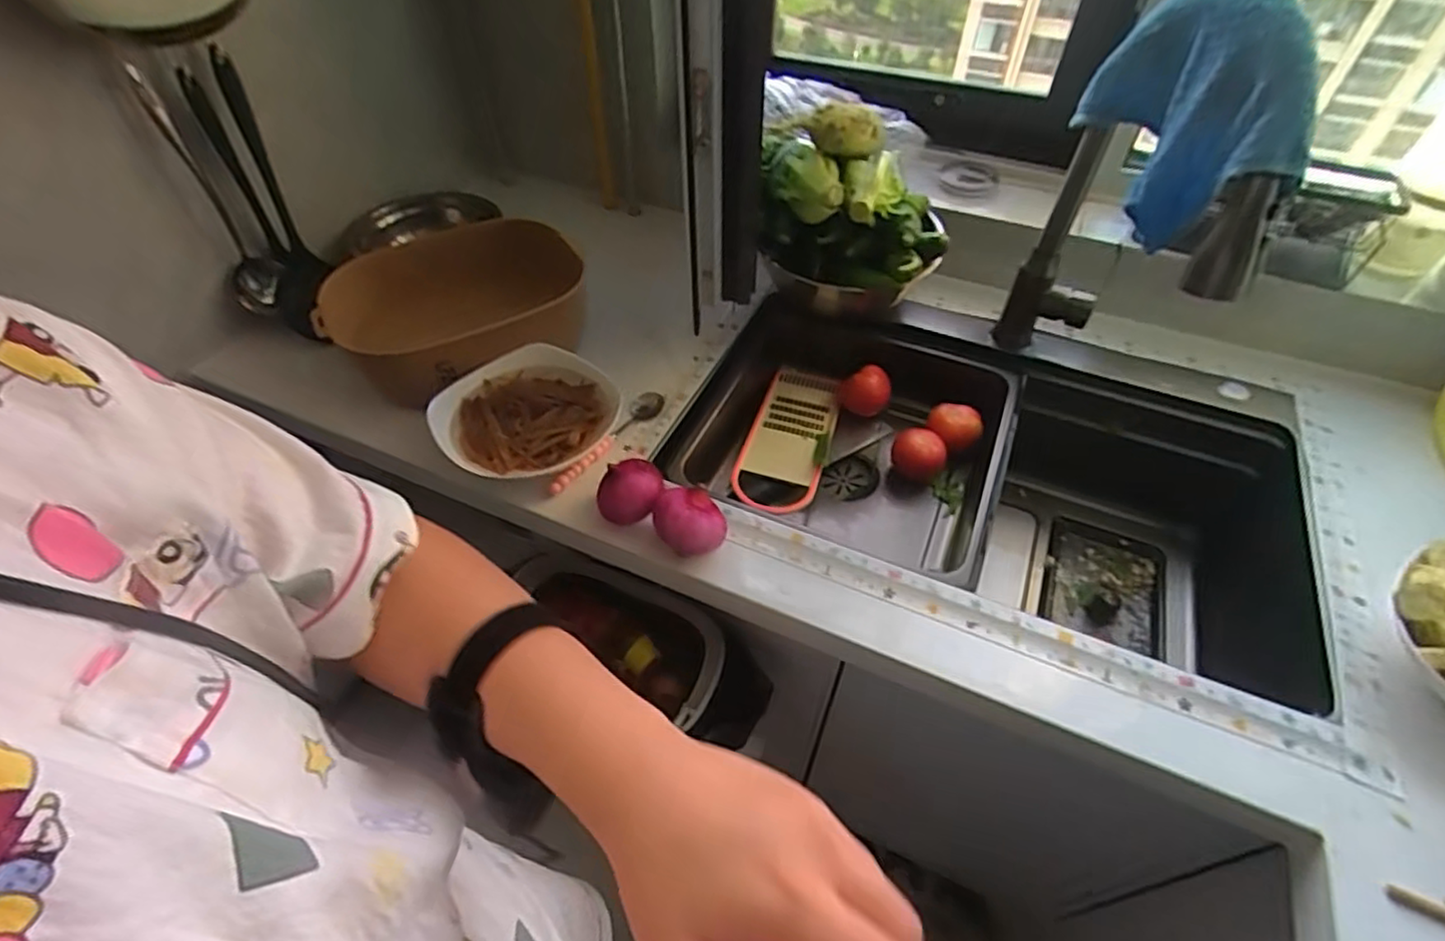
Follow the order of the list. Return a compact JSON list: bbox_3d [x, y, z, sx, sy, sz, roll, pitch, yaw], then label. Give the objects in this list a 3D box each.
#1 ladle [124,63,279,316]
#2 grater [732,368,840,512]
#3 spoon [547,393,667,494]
[{"bbox_3d":[-0.607,-0.313,0.772,0.062,0.253,0.067,-30,54,-21],"label":"ladle"},{"bbox_3d":[0.088,-0.047,0.865,0.106,0.018,0.260,9,41,13],"label":"grater"},{"bbox_3d":[-0.129,-0.034,0.725,0.033,0.027,0.168,30,57,25],"label":"spoon"}]

